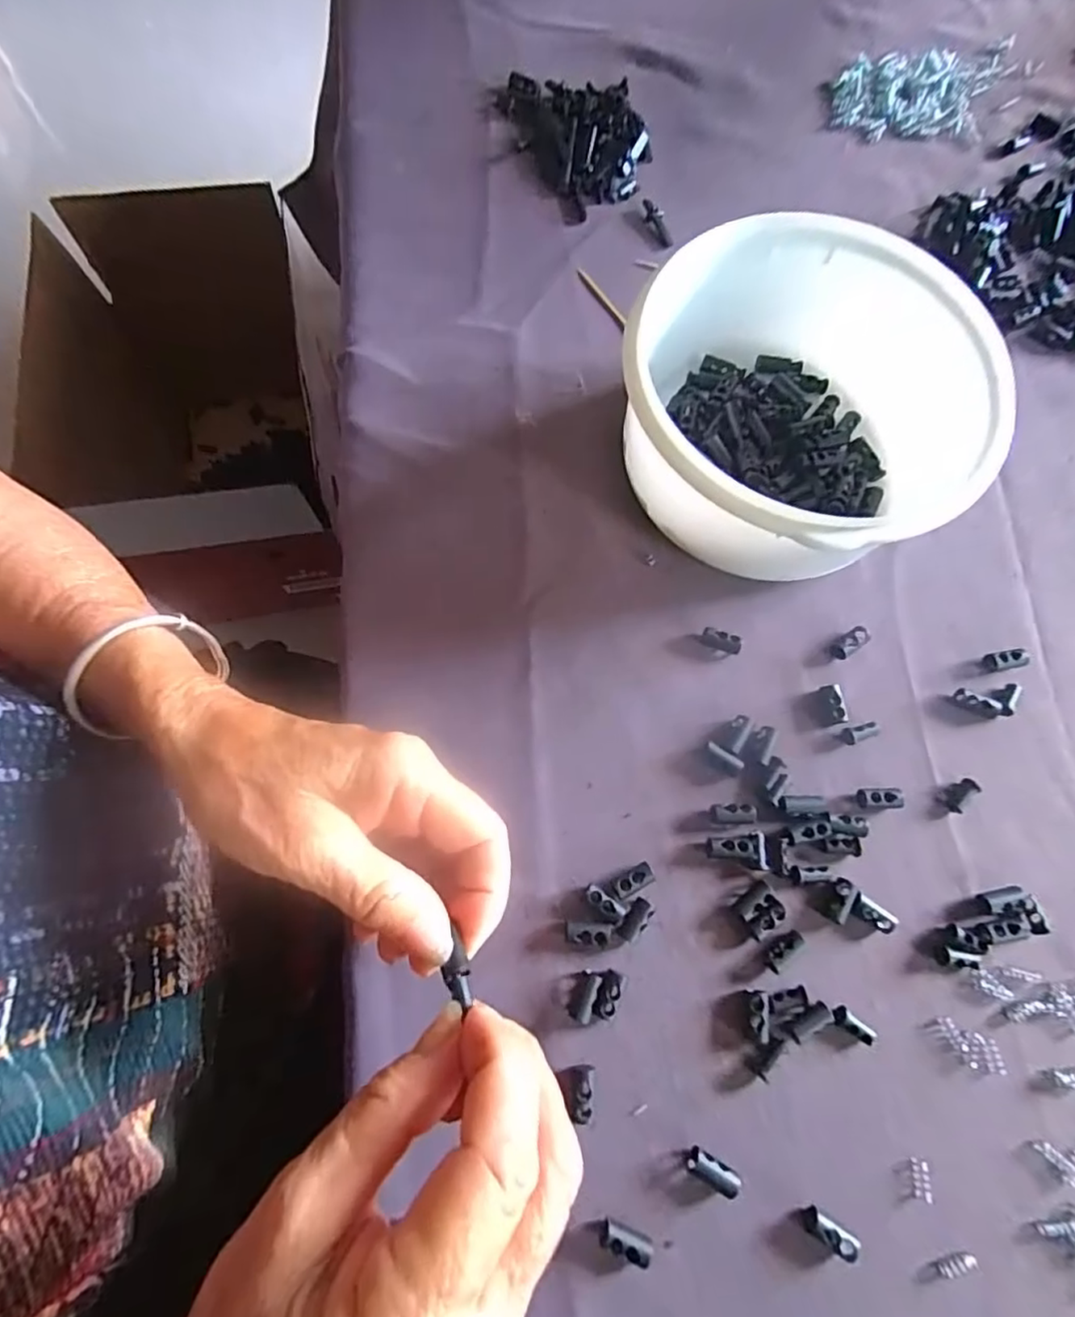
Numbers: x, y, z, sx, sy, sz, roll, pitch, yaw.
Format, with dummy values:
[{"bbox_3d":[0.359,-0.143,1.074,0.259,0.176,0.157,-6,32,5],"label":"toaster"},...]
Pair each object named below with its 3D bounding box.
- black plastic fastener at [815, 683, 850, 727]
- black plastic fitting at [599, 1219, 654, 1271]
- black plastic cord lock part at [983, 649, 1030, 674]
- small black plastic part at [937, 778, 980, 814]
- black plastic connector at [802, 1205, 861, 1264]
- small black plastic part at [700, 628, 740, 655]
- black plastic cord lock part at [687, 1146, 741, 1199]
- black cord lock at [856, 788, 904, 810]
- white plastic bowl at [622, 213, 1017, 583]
[{"bbox_3d":[0.138,0.022,0.289,0.011,0.008,0.018,-4,74,-2],"label":"black plastic fastener"},{"bbox_3d":[0.032,0.213,0.224,0.020,0.009,0.009,27,75,7],"label":"black plastic fitting"},{"bbox_3d":[0.228,0.001,0.298,0.018,0.009,0.009,-8,74,-3],"label":"black plastic cord lock part"},{"bbox_3d":[0.192,0.061,0.281,0.017,0.005,0.012,-36,77,-11],"label":"small black plastic part"},{"bbox_3d":[0.109,0.213,0.228,0.020,0.008,0.009,37,76,9],"label":"black plastic connector"},{"bbox_3d":[0.089,-0.009,0.297,0.018,0.008,0.008,22,74,6],"label":"small black plastic part"},{"bbox_3d":[0.066,0.194,0.232,0.019,0.006,0.009,25,74,19],"label":"black plastic cord lock part"},{"bbox_3d":[0.154,0.063,0.277,0.019,0.007,0.009,0,73,11],"label":"black cord lock"},{"bbox_3d":[0.121,-0.112,0.291,0.146,0.075,0.158,0,73,-1],"label":"white plastic bowl"}]

